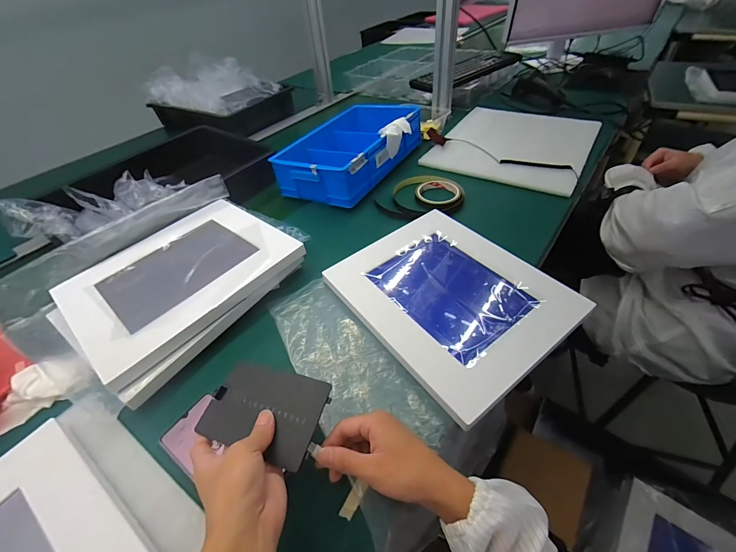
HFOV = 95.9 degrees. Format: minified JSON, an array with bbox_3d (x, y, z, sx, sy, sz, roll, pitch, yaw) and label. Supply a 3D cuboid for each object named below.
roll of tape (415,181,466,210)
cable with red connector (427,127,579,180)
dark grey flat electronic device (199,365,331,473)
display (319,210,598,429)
[{"bbox_3d":[0.147,-0.168,0.679,0.093,0.017,0.090,-3,45,3],"label":"roll of tape"},{"bbox_3d":[0.293,-0.284,0.770,0.365,0.042,0.061,31,56,31],"label":"cable with red connector"},{"bbox_3d":[-0.105,0.134,0.337,0.115,0.011,0.081,11,48,16],"label":"dark grey flat electronic device"},{"bbox_3d":[0.118,0.022,0.491,0.253,0.025,0.299,-30,50,-22],"label":"display"}]

